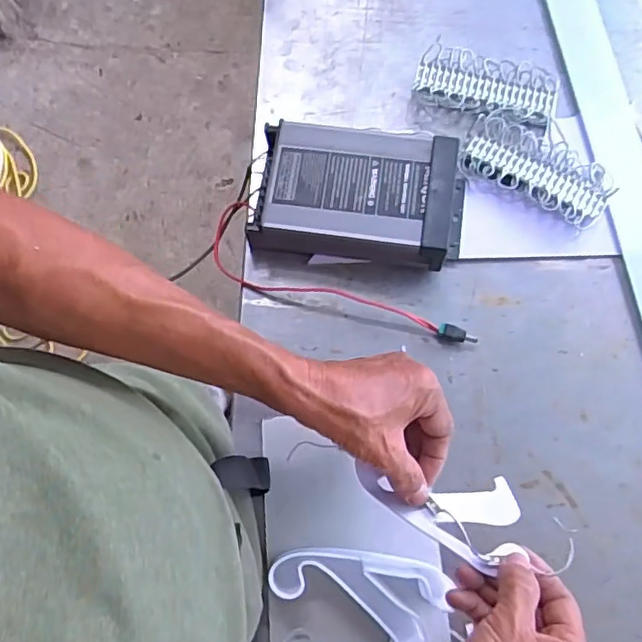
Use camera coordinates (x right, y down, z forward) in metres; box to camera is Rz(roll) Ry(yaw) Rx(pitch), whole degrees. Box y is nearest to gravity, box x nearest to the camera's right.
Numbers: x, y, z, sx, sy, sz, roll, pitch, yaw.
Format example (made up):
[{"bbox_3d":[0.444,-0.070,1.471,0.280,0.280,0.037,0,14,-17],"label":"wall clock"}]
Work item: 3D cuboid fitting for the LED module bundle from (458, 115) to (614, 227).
[{"bbox_3d":[0.205,-0.142,0.558,0.139,0.016,0.068,27,75,7],"label":"LED module bundle"}]

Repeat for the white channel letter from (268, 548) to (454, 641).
[{"bbox_3d":[0.028,0.206,0.445,0.132,0.037,0.064,16,74,4],"label":"white channel letter"}]

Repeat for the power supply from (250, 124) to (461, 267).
[{"bbox_3d":[0.038,-0.113,0.534,0.185,0.051,0.110,8,74,2],"label":"power supply"}]

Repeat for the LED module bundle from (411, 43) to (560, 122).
[{"bbox_3d":[0.165,-0.235,0.587,0.138,0.020,0.062,16,74,4],"label":"LED module bundle"}]

